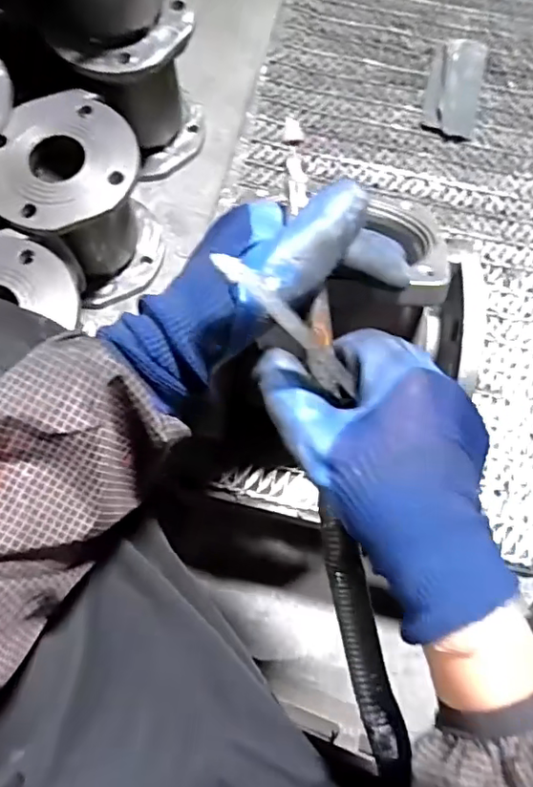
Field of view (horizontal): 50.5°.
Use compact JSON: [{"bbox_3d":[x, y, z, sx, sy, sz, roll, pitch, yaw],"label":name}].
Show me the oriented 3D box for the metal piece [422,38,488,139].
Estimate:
[{"bbox_3d":[0.225,-0.367,0.672,0.061,0.024,0.130,13,73,3],"label":"metal piece"}]

